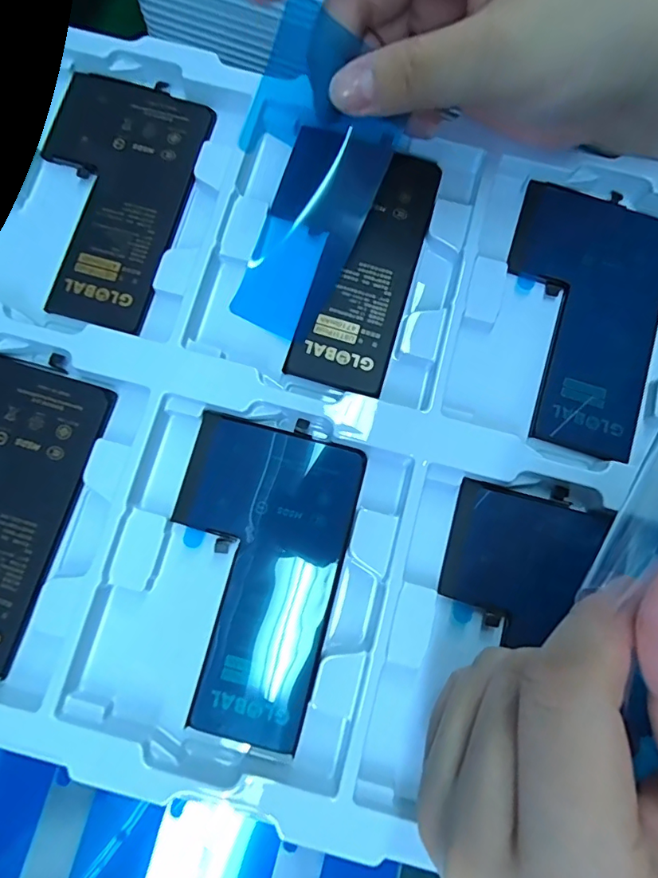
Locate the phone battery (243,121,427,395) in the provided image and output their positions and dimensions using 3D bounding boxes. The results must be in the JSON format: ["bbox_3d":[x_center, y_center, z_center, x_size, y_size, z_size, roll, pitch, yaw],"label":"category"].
[{"bbox_3d":[0.016,-0.073,0.203,0.046,0.006,0.107,17,79,4],"label":"phone battery"}]

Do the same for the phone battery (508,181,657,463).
[{"bbox_3d":[0.102,-0.052,0.203,0.061,0.005,0.109,17,79,4],"label":"phone battery"}]

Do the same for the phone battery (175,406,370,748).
[{"bbox_3d":[-0.030,0.049,0.182,0.064,0.005,0.108,14,79,3],"label":"phone battery"}]

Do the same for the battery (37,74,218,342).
[{"bbox_3d":[-0.093,-0.103,0.206,0.064,0.004,0.109,14,79,3],"label":"battery"}]

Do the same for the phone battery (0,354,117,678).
[{"bbox_3d":[-0.129,0.022,0.183,0.063,0.004,0.108,15,79,4],"label":"phone battery"}]

